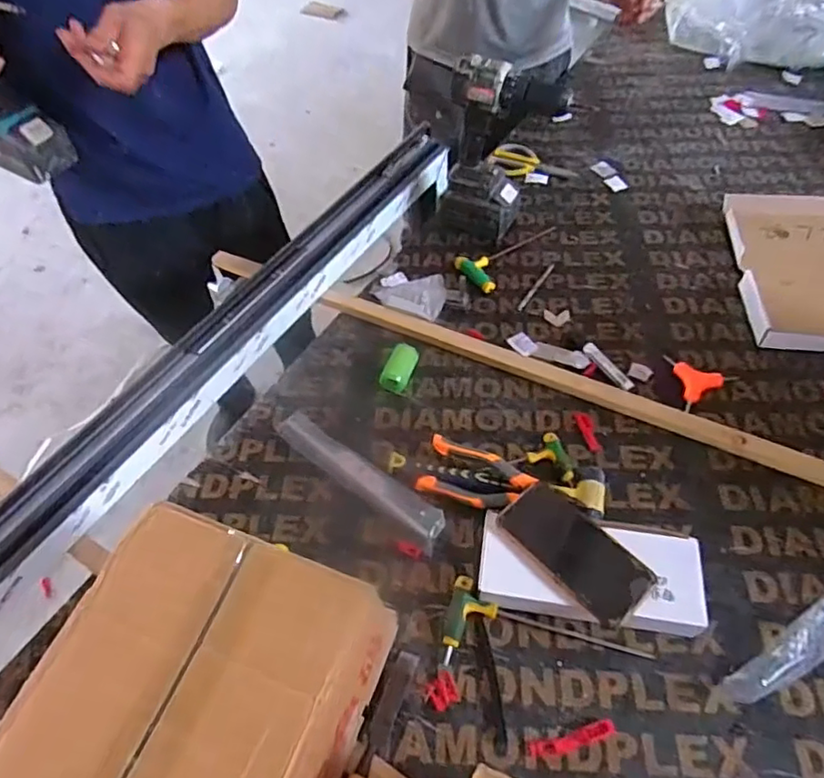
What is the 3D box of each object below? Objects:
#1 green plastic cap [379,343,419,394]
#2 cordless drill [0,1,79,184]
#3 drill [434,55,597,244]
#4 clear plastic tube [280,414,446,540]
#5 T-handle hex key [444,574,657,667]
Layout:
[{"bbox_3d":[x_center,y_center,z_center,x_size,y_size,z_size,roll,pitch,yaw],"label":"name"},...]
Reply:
[{"bbox_3d":[-0.015,-0.029,0.817,0.038,0.026,0.072,16,55,13],"label":"green plastic cap"},{"bbox_3d":[-0.538,-0.402,0.764,0.168,0.252,0.083,31,61,23],"label":"cordless drill"},{"bbox_3d":[0.129,-0.348,0.900,0.173,0.260,0.072,13,54,11],"label":"drill"},{"bbox_3d":[-0.066,0.101,0.717,0.249,0.020,0.037,33,60,23],"label":"clear plastic tube"},{"bbox_3d":[0.127,0.264,0.588,0.200,0.020,0.084,19,55,15],"label":"T-handle hex key"}]

